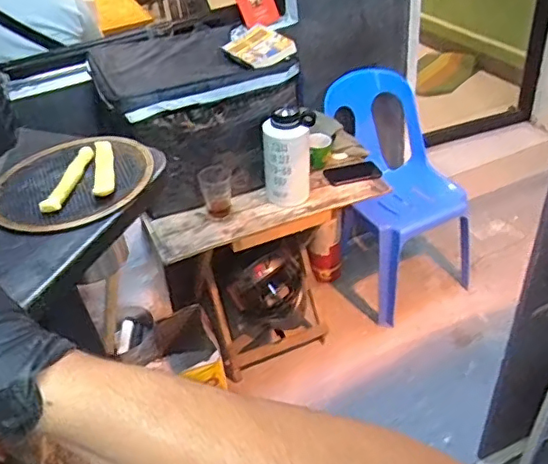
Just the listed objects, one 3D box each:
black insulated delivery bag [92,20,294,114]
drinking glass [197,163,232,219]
[{"bbox_3d":[-0.264,-0.487,1.586,0.496,0.092,0.470,-22,41,-19],"label":"black insulated delivery bag"},{"bbox_3d":[-0.158,-0.116,1.549,0.084,0.129,0.087,-9,38,-3],"label":"drinking glass"}]

